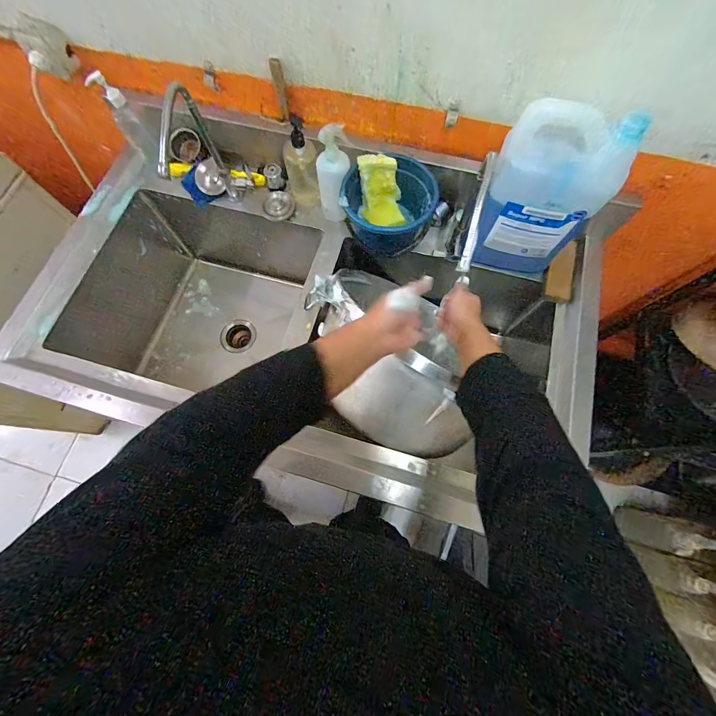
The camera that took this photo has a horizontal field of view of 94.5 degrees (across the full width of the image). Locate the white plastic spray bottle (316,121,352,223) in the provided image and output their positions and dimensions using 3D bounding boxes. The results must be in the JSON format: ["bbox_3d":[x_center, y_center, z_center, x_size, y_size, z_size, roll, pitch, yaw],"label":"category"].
[{"bbox_3d":[-0.053,-0.389,0.711,0.064,0.205,0.051,4,73,2],"label":"white plastic spray bottle"}]

